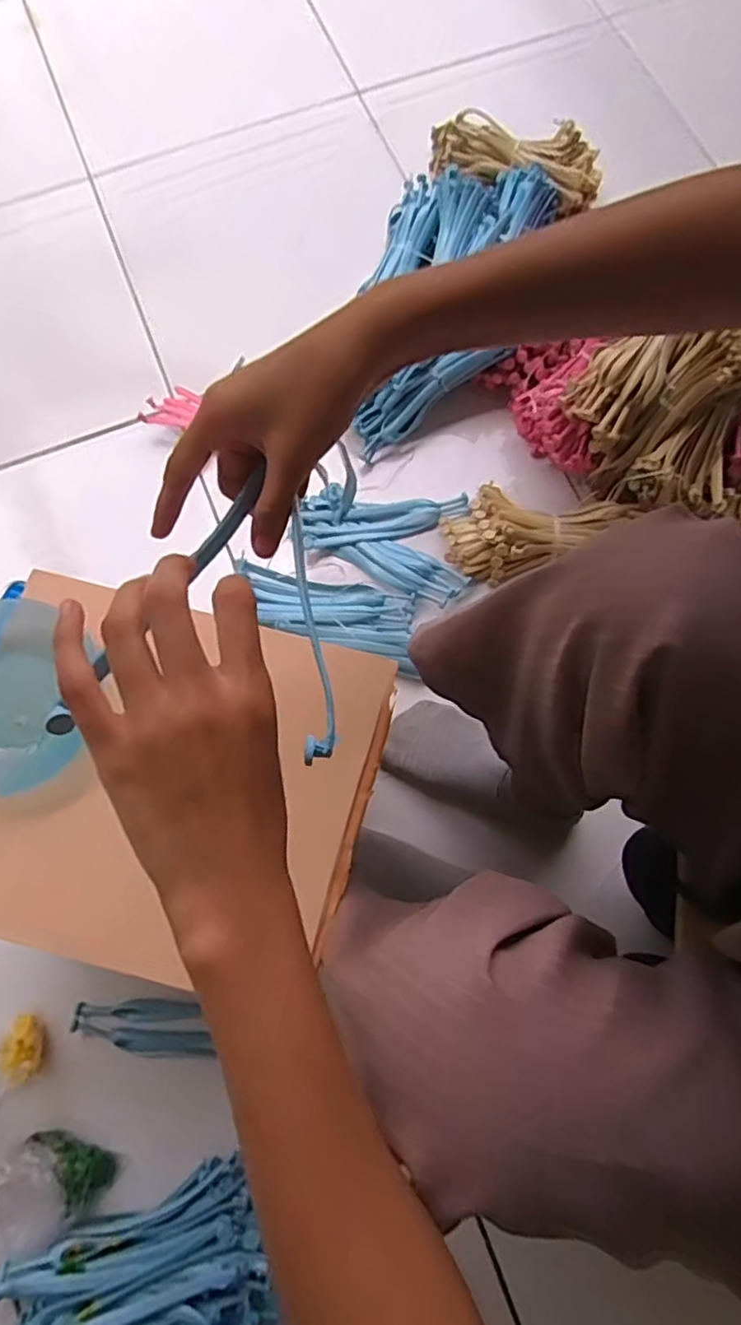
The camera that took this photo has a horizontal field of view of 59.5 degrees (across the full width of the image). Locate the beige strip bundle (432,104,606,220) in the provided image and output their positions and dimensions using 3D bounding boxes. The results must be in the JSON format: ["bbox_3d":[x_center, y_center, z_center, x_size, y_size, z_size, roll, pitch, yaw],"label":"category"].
[{"bbox_3d":[0.182,-0.646,0.836,0.231,0.056,0.097,19,76,5],"label":"beige strip bundle"}]

